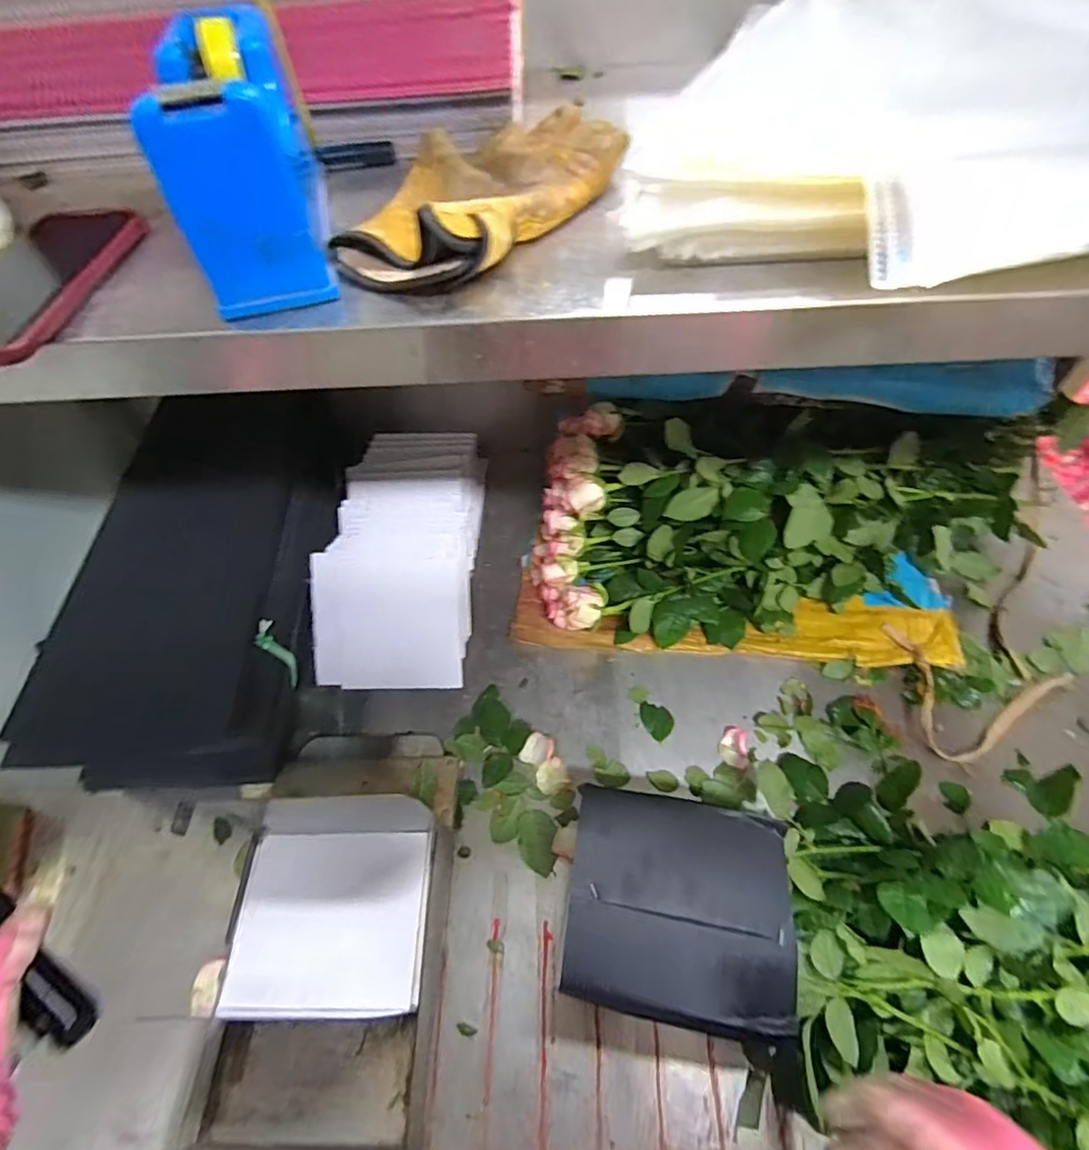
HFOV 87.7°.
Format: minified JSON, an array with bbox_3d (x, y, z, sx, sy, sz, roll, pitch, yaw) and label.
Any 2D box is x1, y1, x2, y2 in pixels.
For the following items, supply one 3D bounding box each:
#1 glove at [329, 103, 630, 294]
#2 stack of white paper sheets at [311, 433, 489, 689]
[{"bbox_3d":[-0.035,-0.253,0.363,0.125,0.039,0.204,16,58,14],"label":"glove"},{"bbox_3d":[-0.195,-0.034,0.793,0.190,0.111,0.366,-1,55,4],"label":"stack of white paper sheets"}]

